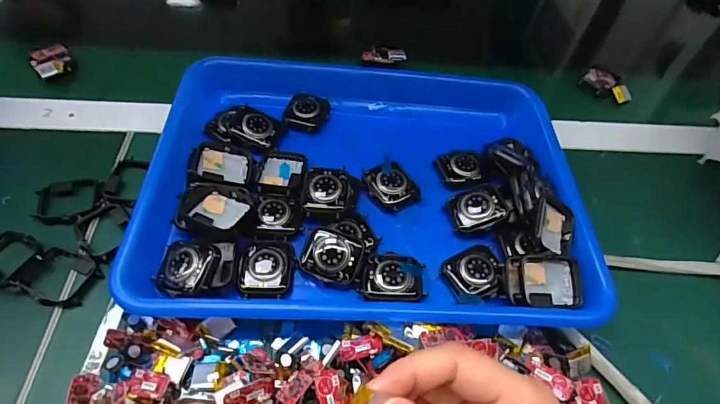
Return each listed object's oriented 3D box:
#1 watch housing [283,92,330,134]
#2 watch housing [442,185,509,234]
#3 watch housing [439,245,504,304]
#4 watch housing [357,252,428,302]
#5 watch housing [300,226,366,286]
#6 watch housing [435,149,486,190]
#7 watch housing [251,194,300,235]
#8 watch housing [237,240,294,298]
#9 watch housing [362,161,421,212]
[{"bbox_3d":[-0.048,-0.081,0.394,0.035,0.009,0.043,15,53,6],"label":"watch housing"},{"bbox_3d":[0.090,0.006,0.341,0.042,0.011,0.034,-22,61,7],"label":"watch housing"},{"bbox_3d":[0.082,0.050,0.311,0.044,0.006,0.039,-18,56,-18],"label":"watch housing"},{"bbox_3d":[0.023,0.052,0.305,0.043,0.008,0.033,3,52,-3],"label":"watch housing"},{"bbox_3d":[-0.020,0.038,0.306,0.040,0.010,0.034,21,76,6],"label":"watch housing"},{"bbox_3d":[0.085,-0.028,0.369,0.038,0.010,0.035,-10,54,-13],"label":"watch housing"},{"bbox_3d":[-0.061,0.009,0.325,0.032,0.011,0.031,0,53,-6],"label":"watch housing"},{"bbox_3d":[-0.064,0.045,0.303,0.035,0.010,0.040,4,52,-3],"label":"watch housing"},{"bbox_3d":[0.025,-0.014,0.352,0.037,0.011,0.042,-22,58,-20],"label":"watch housing"}]

